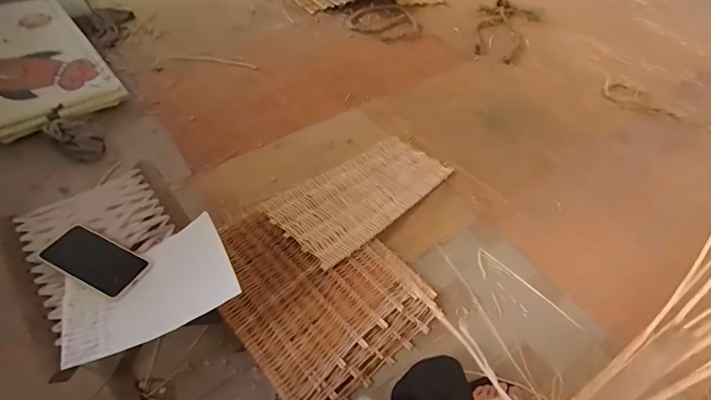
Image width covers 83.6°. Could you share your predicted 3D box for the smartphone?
[{"bbox_3d":[-0.421,0.098,0.650,0.168,0.017,0.094,24,41,7],"label":"smartphone"}]

